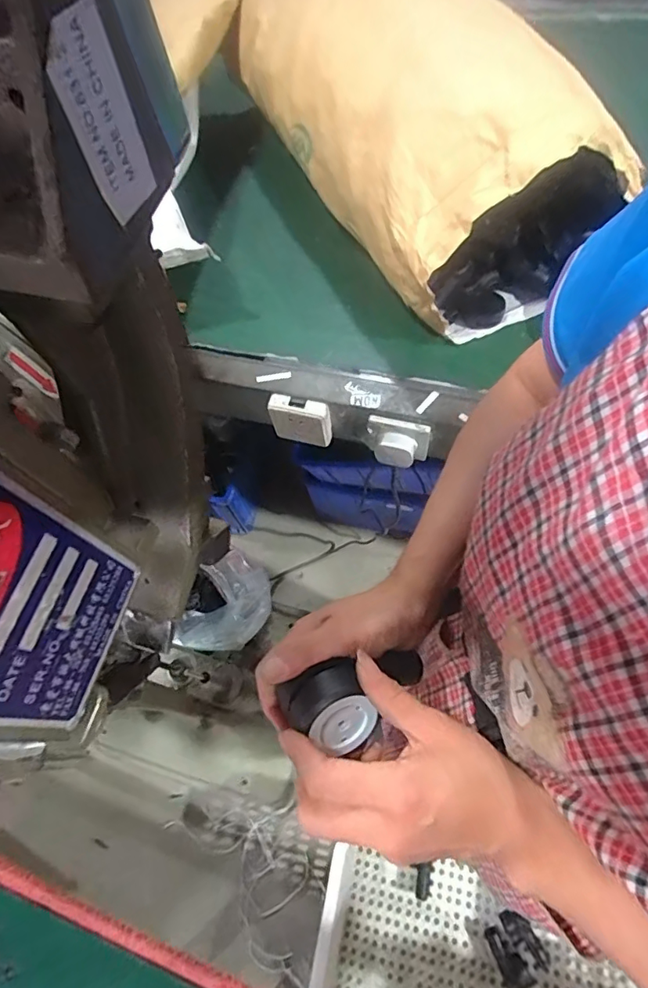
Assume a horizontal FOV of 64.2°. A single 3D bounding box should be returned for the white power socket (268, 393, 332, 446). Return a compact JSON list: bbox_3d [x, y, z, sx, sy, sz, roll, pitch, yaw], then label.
[{"bbox_3d":[-0.033,-0.108,0.760,0.088,0.080,0.022,5,66,10],"label":"white power socket"}]

